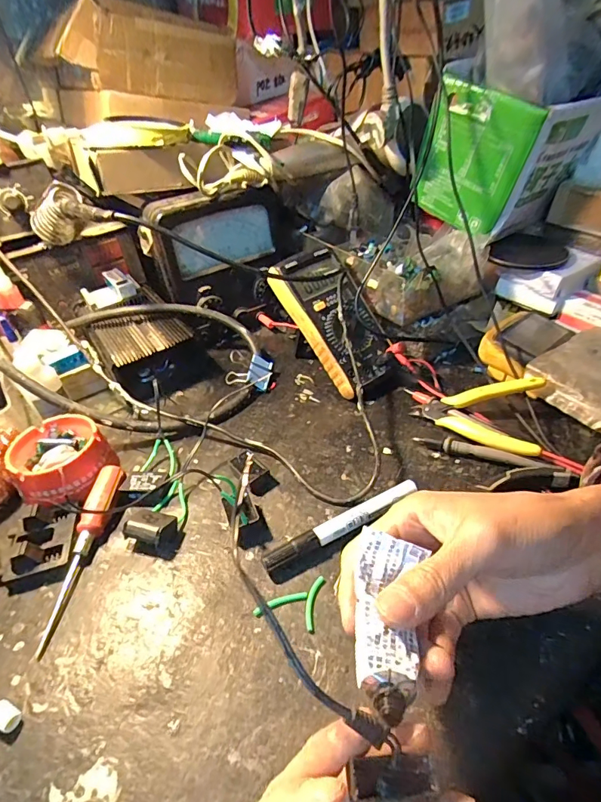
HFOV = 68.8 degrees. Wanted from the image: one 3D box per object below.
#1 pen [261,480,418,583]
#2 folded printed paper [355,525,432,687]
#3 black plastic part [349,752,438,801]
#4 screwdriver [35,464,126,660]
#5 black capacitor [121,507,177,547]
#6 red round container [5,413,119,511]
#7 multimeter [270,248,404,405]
[{"bbox_3d":[0.033,0.098,0.348,0.136,0.016,0.020,-24,41,-21],"label":"pen"},{"bbox_3d":[0.042,0.101,0.215,0.030,0.016,0.076,4,27,13],"label":"folded printed paper"},{"bbox_3d":[0.033,0.133,0.157,0.030,0.006,0.011,2,38,-6],"label":"black plastic part"},{"bbox_3d":[-0.173,0.114,0.346,0.020,0.025,0.147,-2,38,6],"label":"screwdriver"},{"bbox_3d":[-0.124,0.105,0.358,0.040,0.021,0.030,7,40,17],"label":"black capacitor"},{"bbox_3d":[-0.220,0.057,0.409,0.082,0.044,0.089,-4,38,3],"label":"red round container"},{"bbox_3d":[0.048,-0.085,0.484,0.083,0.044,0.178,-35,89,-31],"label":"multimeter"}]

